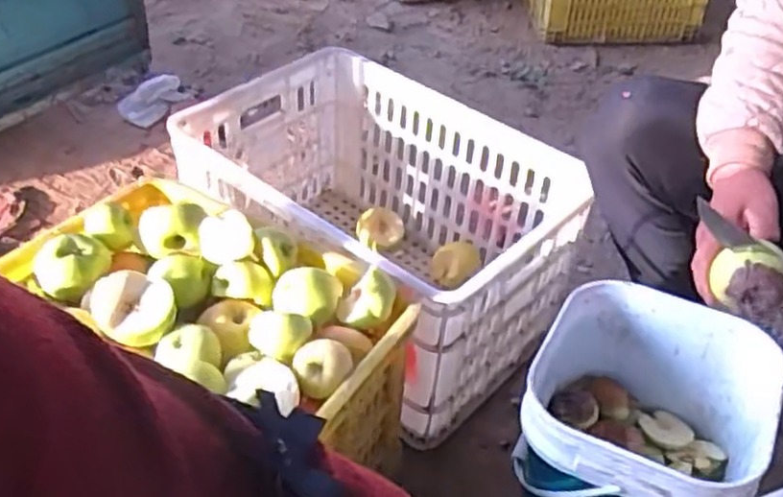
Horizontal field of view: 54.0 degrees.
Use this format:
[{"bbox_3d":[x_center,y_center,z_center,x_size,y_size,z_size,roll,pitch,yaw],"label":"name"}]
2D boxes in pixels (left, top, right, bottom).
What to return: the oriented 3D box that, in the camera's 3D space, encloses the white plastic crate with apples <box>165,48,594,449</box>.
[{"bbox_3d":[-0.032,-0.052,1.180,0.590,0.295,0.385,32,52,29],"label":"white plastic crate with apples"}]

